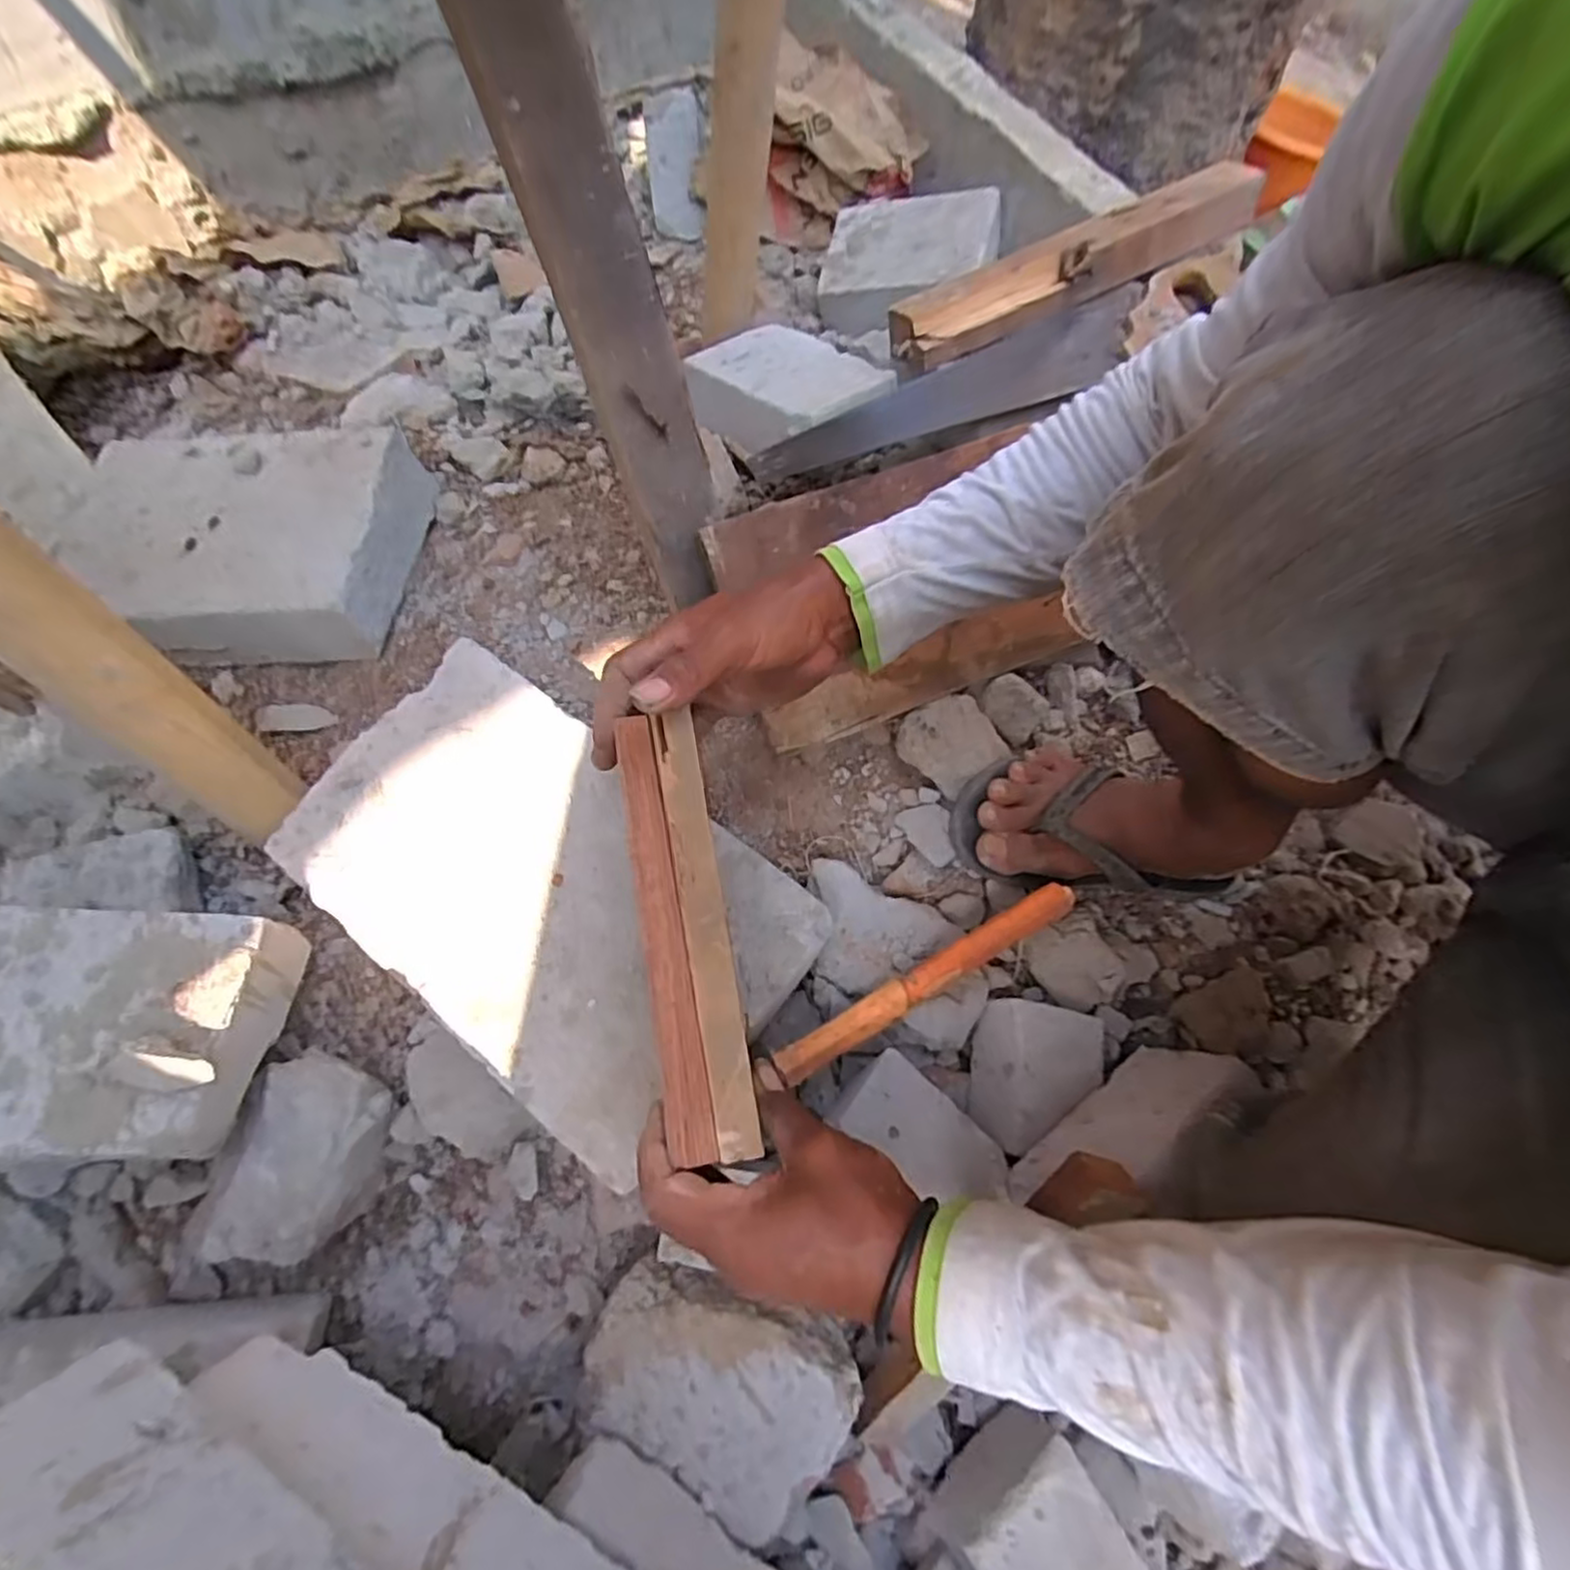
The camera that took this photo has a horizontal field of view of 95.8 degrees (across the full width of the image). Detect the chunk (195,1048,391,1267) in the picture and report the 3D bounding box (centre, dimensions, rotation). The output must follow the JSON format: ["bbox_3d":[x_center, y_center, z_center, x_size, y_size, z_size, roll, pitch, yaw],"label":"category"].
[{"bbox_3d":[-0.296,0.231,0.445,0.075,0.072,0.107,11,65,2],"label":"chunk"}]

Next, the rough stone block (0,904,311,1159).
[{"bbox_3d":[-0.404,0.141,0.400,0.197,0.074,0.132,1,65,-3],"label":"rough stone block"}]

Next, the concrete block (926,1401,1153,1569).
[{"bbox_3d":[0.148,0.422,0.385,0.082,0.069,0.126,-38,73,-18],"label":"concrete block"}]

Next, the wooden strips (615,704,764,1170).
[{"bbox_3d":[-0.051,0.067,0.355,0.042,0.030,0.219,-9,74,-8],"label":"wooden strips"}]

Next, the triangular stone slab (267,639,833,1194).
[{"bbox_3d":[-0.159,0.060,0.457,0.332,0.036,0.194,36,68,13],"label":"triangular stone slab"}]

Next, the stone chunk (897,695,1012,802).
[{"bbox_3d":[0.136,-0.033,0.590,0.070,0.034,0.073,-30,70,-16],"label":"stone chunk"}]

